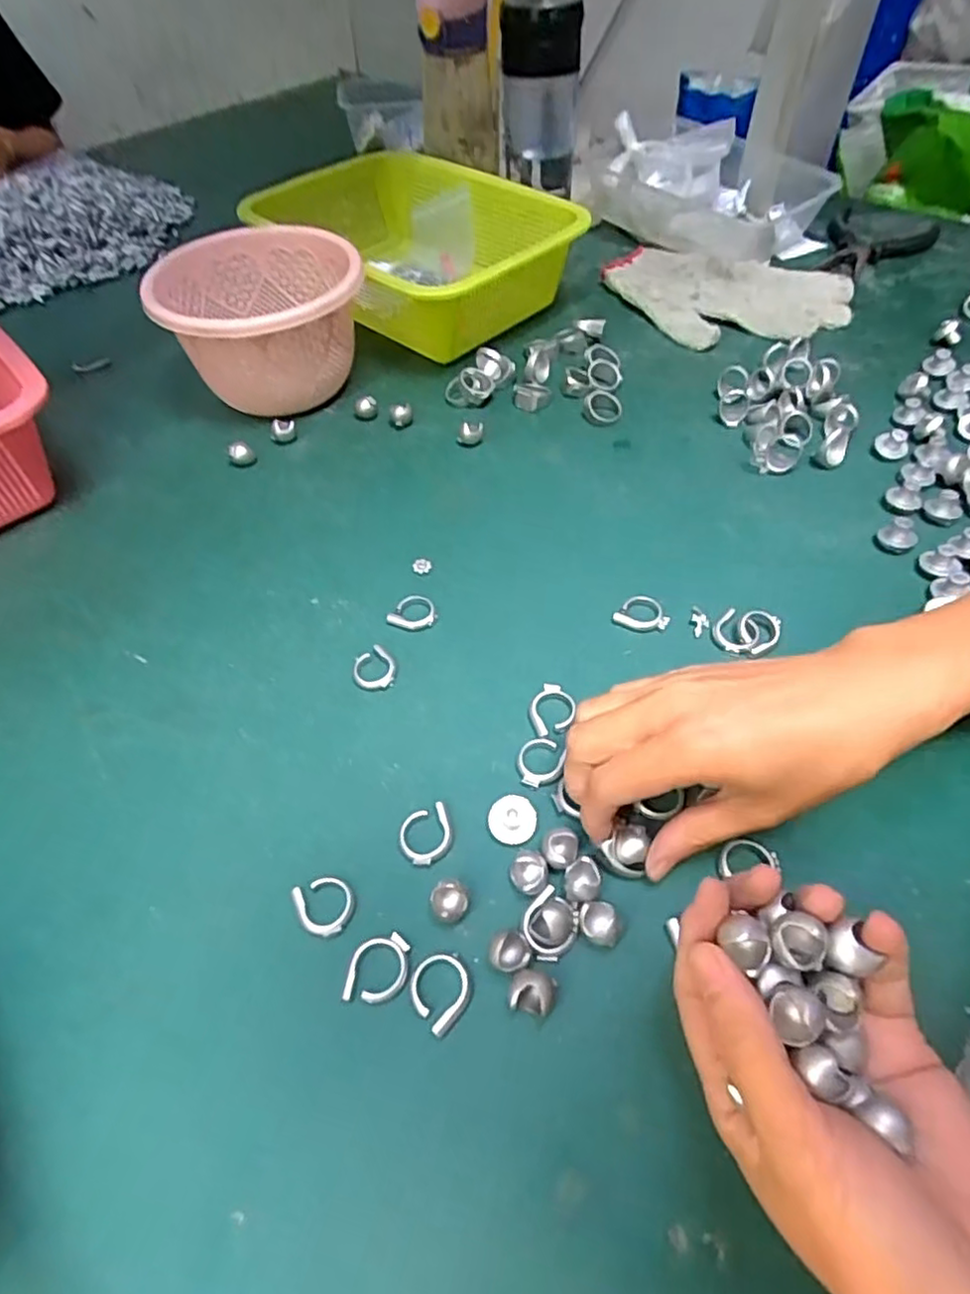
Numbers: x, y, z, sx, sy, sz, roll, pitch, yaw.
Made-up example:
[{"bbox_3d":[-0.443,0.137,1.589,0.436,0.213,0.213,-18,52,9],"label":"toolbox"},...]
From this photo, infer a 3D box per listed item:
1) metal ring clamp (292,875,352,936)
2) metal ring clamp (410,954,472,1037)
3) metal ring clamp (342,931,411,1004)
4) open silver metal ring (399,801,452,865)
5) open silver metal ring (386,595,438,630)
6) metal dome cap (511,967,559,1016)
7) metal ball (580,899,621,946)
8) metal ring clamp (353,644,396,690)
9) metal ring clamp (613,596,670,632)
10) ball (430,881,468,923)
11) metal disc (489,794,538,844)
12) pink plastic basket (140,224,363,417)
[{"bbox_3d":[-0.066,0.107,0.276,0.022,0.004,0.025,-25,55,-16],"label":"metal ring clamp"},{"bbox_3d":[-0.017,0.131,0.254,0.023,0.004,0.025,-1,52,2],"label":"metal ring clamp"},{"bbox_3d":[-0.042,0.125,0.260,0.023,0.004,0.025,4,52,6],"label":"metal ring clamp"},{"bbox_3d":[-0.026,0.083,0.293,0.023,0.004,0.025,-1,52,2],"label":"open silver metal ring"},{"bbox_3d":[-0.040,-0.020,0.376,0.026,0.005,0.023,17,54,15],"label":"open silver metal ring"},{"bbox_3d":[0.018,0.129,0.249,0.017,0.013,0.014,9,53,10],"label":"metal dome cap"},{"bbox_3d":[0.045,0.110,0.264,0.016,0.012,0.015,-1,52,2],"label":"metal ball"},{"bbox_3d":[-0.059,0.012,0.353,0.022,0.005,0.027,-18,53,-11],"label":"metal ring clamp"},{"bbox_3d":[0.087,-0.019,0.366,0.029,0.004,0.023,19,55,17],"label":"metal ring clamp"},{"bbox_3d":[-0.015,0.104,0.271,0.015,0.011,0.014,-1,52,2],"label":"ball"},{"bbox_3d":[0.012,0.076,0.293,0.021,0.006,0.021,-1,52,2],"label":"metal disc"},{"bbox_3d":[-0.159,-0.234,0.491,0.136,0.085,0.136,-17,53,-10],"label":"pink plastic basket"}]

